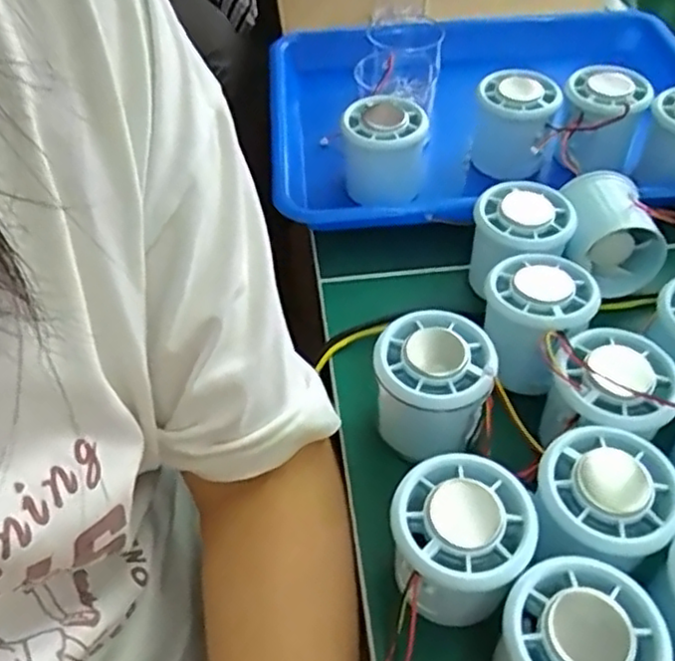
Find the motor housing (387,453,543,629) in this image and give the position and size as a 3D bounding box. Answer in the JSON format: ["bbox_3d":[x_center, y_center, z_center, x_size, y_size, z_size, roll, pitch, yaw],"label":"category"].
[{"bbox_3d":[0.050,0.091,0.293,0.056,0.056,0.054,0,49,0],"label":"motor housing"}]

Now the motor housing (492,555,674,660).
[{"bbox_3d":[0.087,0.125,0.264,0.054,0.057,0.056,0,49,0],"label":"motor housing"}]

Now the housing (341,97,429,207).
[{"bbox_3d":[0.030,-0.115,0.462,0.053,0.058,0.056,6,49,4],"label":"housing"}]

